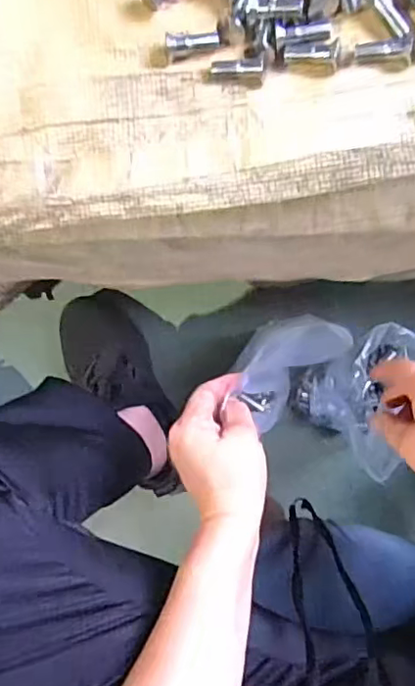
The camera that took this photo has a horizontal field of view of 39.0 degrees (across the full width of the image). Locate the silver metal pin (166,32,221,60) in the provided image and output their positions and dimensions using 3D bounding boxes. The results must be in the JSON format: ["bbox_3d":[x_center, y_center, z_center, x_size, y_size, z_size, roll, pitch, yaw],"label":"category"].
[{"bbox_3d":[-0.009,-0.193,0.378,0.035,0.013,0.010,-10,88,-9],"label":"silver metal pin"}]

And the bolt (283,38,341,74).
[{"bbox_3d":[0.067,-0.181,0.369,0.035,0.013,0.017,1,89,6],"label":"bolt"}]

